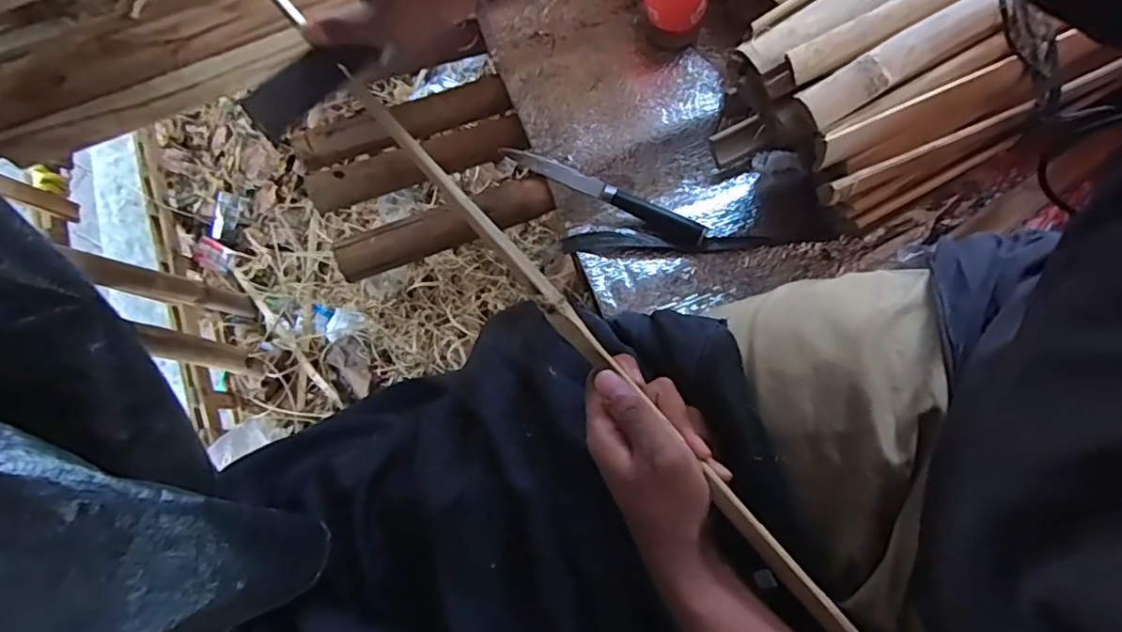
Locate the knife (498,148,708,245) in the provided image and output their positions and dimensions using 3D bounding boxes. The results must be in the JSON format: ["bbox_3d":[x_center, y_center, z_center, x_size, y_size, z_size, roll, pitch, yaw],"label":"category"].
[{"bbox_3d":[0.041,-0.127,0.598,0.223,0.017,0.022,27,77,8],"label":"knife"}]

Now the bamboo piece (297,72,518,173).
[{"bbox_3d":[-0.172,-0.209,0.650,0.233,0.033,0.046,-16,75,-3],"label":"bamboo piece"}]

